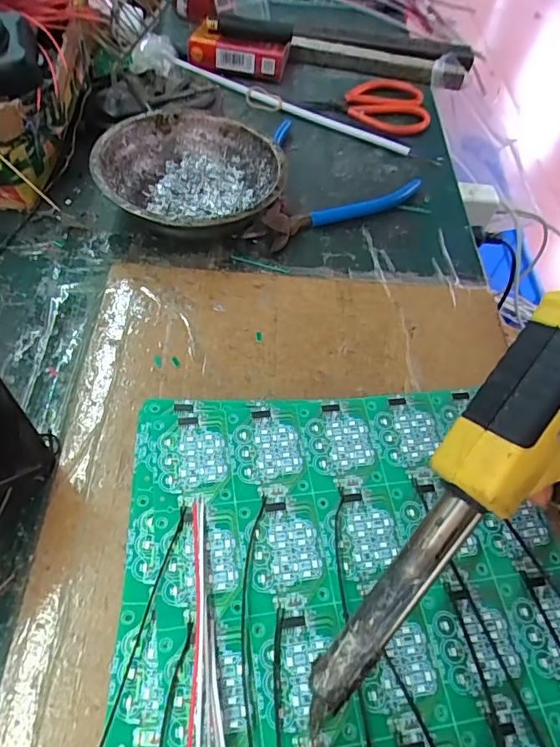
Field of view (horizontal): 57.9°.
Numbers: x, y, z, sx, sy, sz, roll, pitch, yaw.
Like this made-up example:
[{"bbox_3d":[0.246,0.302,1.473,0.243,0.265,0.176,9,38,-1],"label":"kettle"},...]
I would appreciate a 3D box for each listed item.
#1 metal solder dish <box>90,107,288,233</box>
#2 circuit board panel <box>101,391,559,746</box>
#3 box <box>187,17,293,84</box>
[{"bbox_3d":[-0.061,-0.134,0.356,0.122,0.040,0.123,2,57,-4],"label":"metal solder dish"},{"bbox_3d":[0.035,0.097,0.224,0.208,0.004,0.198,-1,57,-6],"label":"circuit board panel"},{"bbox_3d":[-0.038,-0.304,0.473,0.089,0.025,0.046,9,56,1],"label":"box"}]

